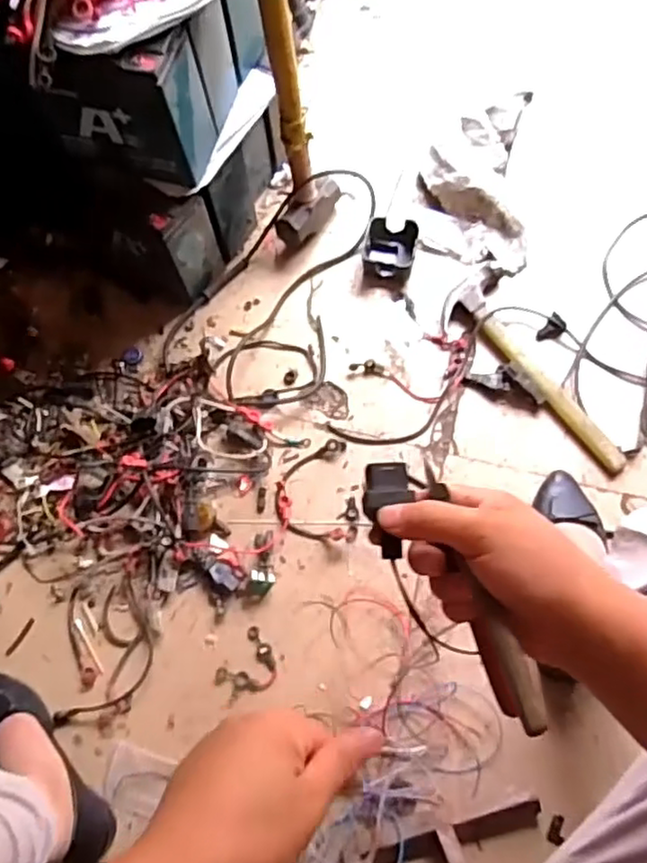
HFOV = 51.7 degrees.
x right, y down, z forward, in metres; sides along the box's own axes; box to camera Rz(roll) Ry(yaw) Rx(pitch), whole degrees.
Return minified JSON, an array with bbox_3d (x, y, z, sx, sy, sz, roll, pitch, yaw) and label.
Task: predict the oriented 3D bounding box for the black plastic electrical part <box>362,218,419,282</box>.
[{"bbox_3d":[0.093,-0.254,0.943,0.071,0.032,0.082,10,70,6],"label":"black plastic electrical part"}]

